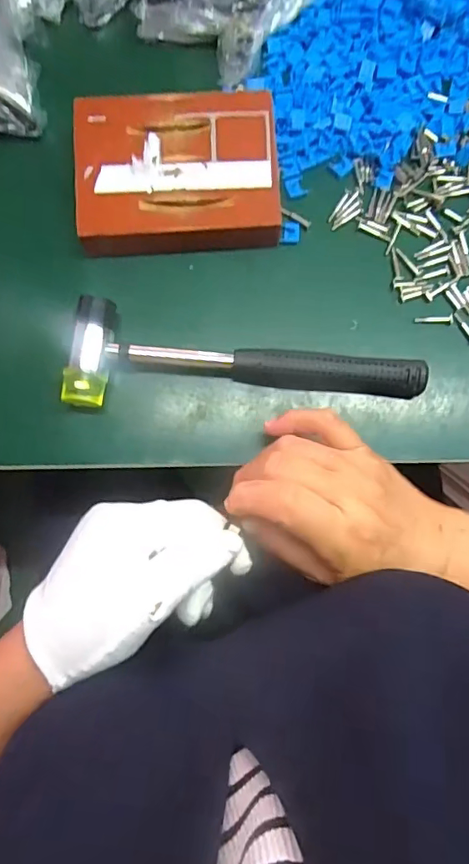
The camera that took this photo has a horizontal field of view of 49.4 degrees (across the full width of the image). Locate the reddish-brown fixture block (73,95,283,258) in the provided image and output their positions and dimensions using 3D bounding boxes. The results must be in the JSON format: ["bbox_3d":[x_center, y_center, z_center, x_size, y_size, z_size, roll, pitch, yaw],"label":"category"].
[{"bbox_3d":[-0.039,-0.180,0.359,0.137,0.027,0.109,-3,85,-2],"label":"reddish-brown fixture block"}]

